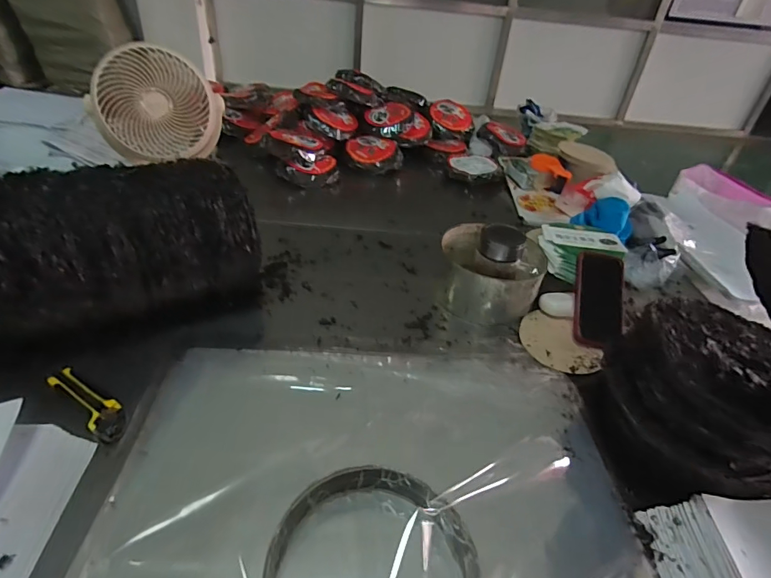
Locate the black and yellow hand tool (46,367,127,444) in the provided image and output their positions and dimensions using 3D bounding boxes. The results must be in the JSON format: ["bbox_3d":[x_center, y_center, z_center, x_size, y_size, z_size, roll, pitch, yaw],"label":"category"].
[{"bbox_3d":[-0.370,0.141,0.547,0.144,0.022,0.040,27,40,26],"label":"black and yellow hand tool"}]

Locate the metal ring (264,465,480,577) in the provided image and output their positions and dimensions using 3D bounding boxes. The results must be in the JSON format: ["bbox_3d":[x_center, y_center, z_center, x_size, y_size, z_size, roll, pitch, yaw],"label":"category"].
[{"bbox_3d":[-0.013,0.258,0.393,0.181,0.054,0.191,4,35,-3],"label":"metal ring"}]

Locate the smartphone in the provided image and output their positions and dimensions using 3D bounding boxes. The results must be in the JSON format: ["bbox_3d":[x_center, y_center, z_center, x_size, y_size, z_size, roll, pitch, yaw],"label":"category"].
[{"bbox_3d":[0.358,0.018,0.729,0.080,0.014,0.169,14,66,10],"label":"smartphone"}]

